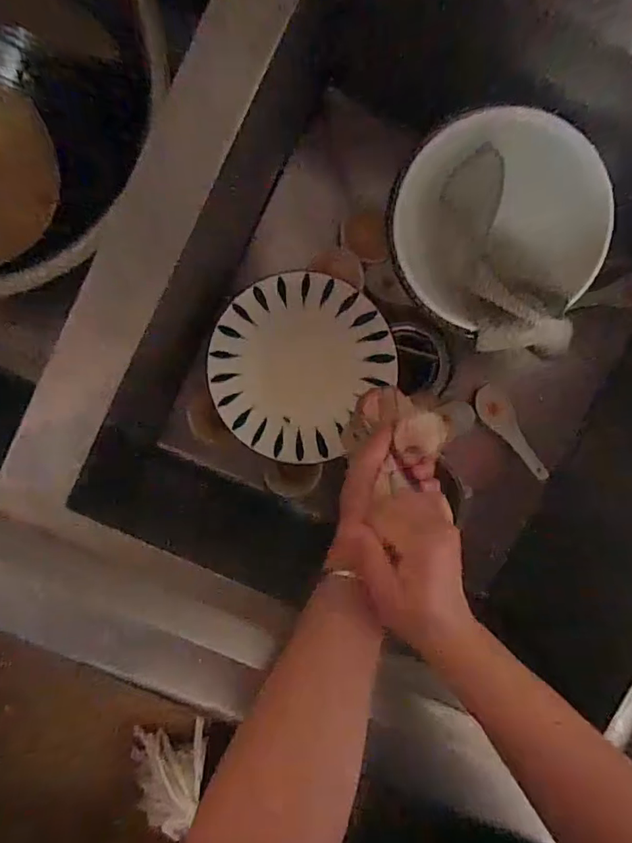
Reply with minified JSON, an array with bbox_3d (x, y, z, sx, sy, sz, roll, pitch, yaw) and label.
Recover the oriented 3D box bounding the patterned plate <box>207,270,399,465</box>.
[{"bbox_3d":[-0.017,-0.059,0.540,0.176,0.040,0.188,0,98,-2],"label":"patterned plate"}]

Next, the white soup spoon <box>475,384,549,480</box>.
[{"bbox_3d":[0.229,0.013,0.601,0.038,0.015,0.121,-32,81,2],"label":"white soup spoon"}]

